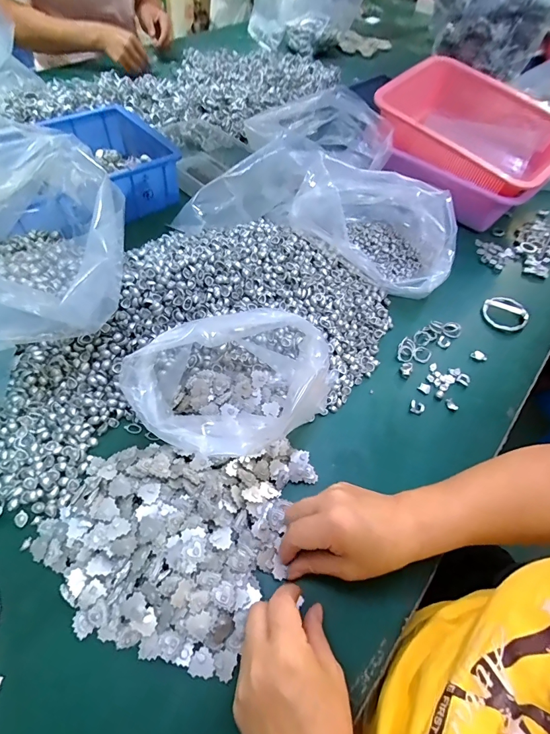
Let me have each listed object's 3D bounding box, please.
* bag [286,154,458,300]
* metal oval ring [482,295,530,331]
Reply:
[{"bbox_3d":[0.150,-0.209,0.523,0.221,0.123,0.136,27,58,12],"label":"bag"},{"bbox_3d":[0.322,-0.078,0.525,0.054,0.010,0.062,-3,56,-7],"label":"metal oval ring"}]

